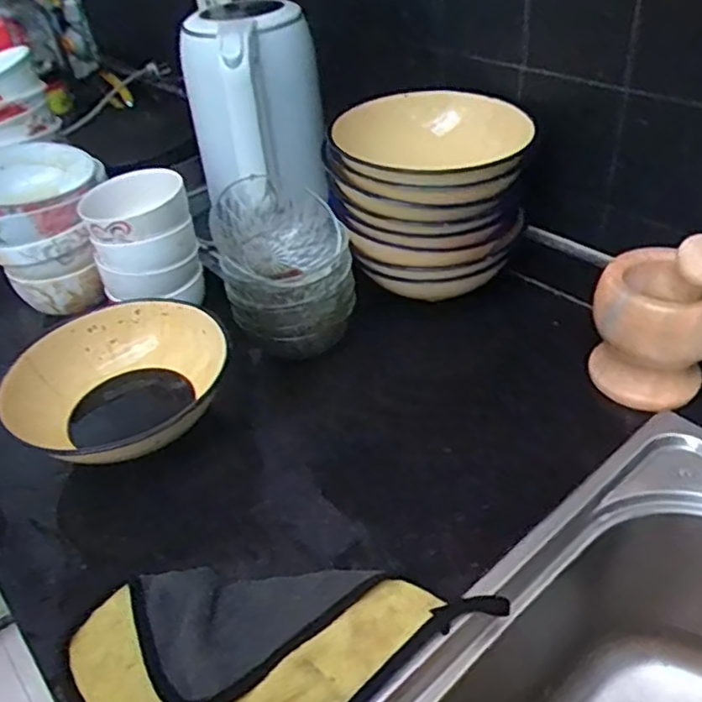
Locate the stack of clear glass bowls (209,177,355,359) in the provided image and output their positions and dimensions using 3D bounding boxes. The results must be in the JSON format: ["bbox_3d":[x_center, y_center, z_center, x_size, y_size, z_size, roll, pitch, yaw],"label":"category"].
[{"bbox_3d":[-0.063,-0.078,0.654,0.119,0.126,0.131,-11,40,-6],"label":"stack of clear glass bowls"}]

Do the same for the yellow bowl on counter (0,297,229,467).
[{"bbox_3d":[-0.187,0.042,0.599,0.168,0.089,0.180,-4,40,3],"label":"yellow bowl on counter"}]

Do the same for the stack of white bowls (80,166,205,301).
[{"bbox_3d":[-0.212,-0.106,0.697,0.099,0.128,0.103,-18,41,-14],"label":"stack of white bowls"}]

